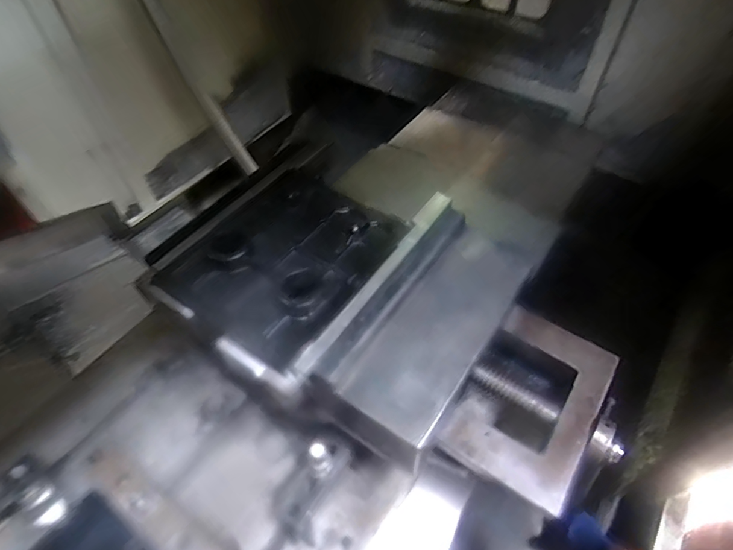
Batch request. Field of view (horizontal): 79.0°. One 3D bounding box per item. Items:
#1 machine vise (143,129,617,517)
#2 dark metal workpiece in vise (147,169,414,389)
[{"bbox_3d":[0.045,0.046,0.562,0.532,0.165,0.348,25,57,19],"label":"machine vise"},{"bbox_3d":[-0.095,-0.024,0.545,0.202,0.032,0.261,31,59,23],"label":"dark metal workpiece in vise"}]

